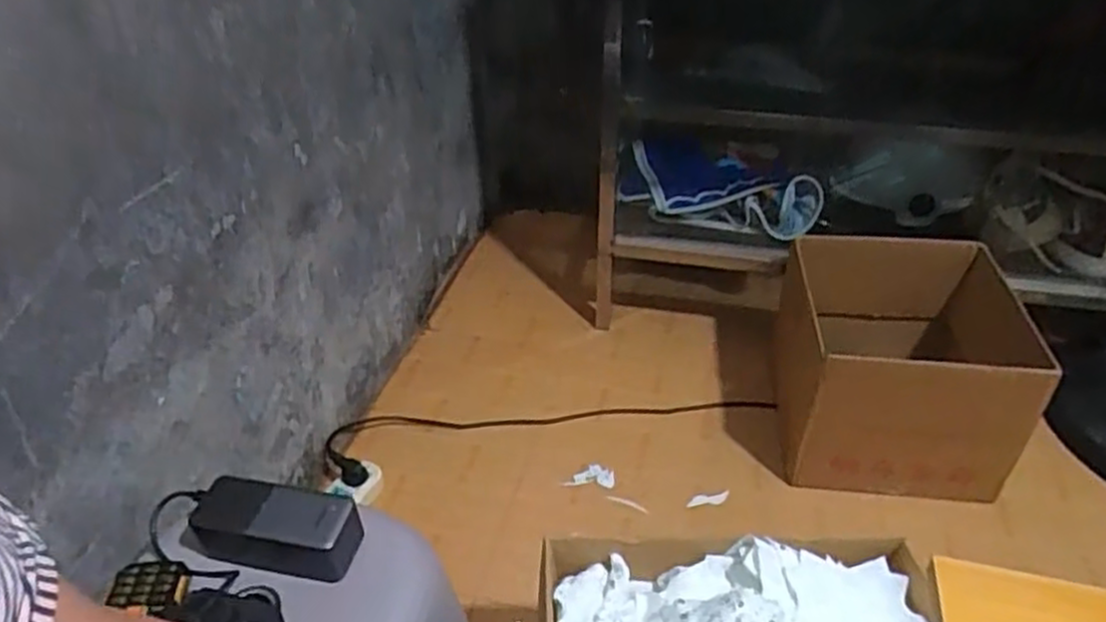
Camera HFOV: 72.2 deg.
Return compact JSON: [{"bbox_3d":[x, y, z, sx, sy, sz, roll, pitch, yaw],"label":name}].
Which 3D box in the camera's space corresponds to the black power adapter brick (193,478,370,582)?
[{"bbox_3d":[-0.234,0.185,0.648,0.133,0.059,0.057,4,38,7],"label":"black power adapter brick"}]

